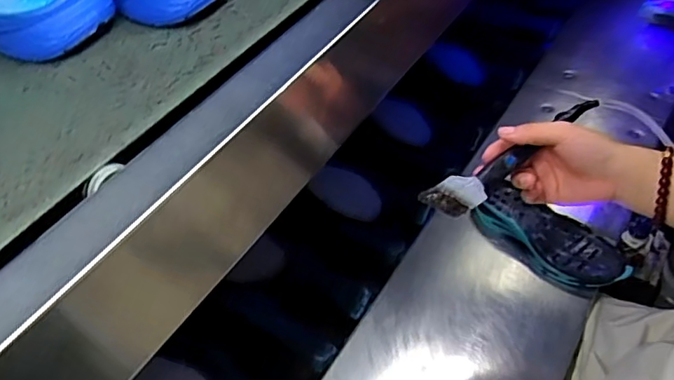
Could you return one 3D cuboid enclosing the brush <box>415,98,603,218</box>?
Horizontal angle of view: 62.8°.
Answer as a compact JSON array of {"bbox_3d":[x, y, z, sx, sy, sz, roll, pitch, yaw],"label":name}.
[{"bbox_3d":[0.159,-0.030,0.499,0.177,0.023,0.028,-34,50,0],"label":"brush"}]

